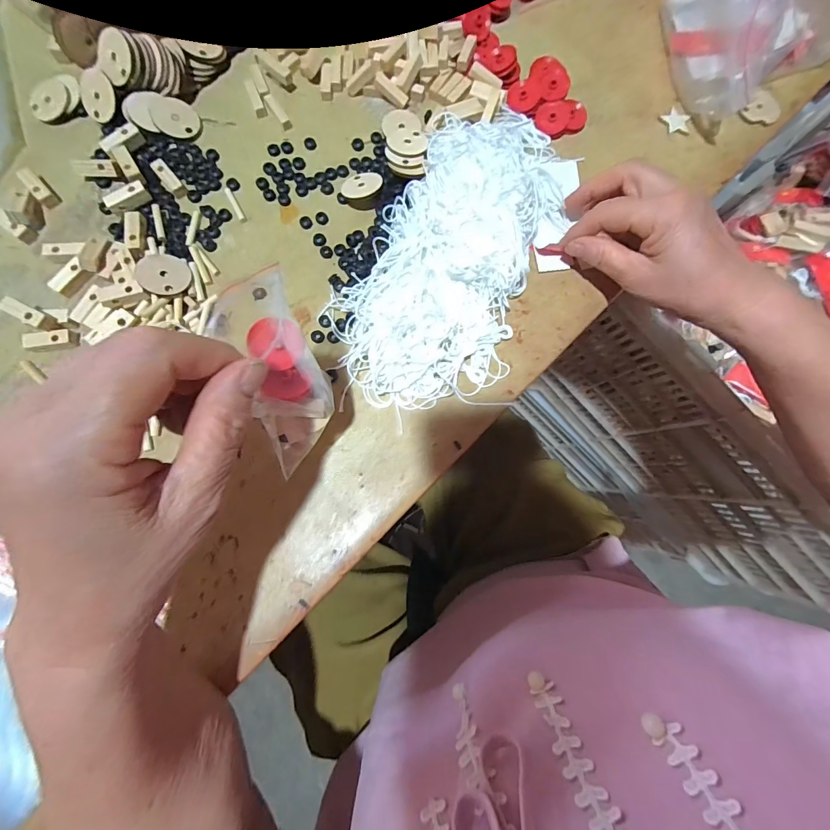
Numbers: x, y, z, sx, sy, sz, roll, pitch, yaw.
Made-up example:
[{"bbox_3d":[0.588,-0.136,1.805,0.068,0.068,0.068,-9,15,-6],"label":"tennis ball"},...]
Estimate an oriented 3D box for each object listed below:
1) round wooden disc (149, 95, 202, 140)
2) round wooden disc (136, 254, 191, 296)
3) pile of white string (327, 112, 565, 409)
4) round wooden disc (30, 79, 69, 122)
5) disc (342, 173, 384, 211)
[{"bbox_3d":[-0.196,-0.243,0.311,0.035,0.004,0.033,-1,85,-27],"label":"round wooden disc"},{"bbox_3d":[-0.187,-0.105,0.281,0.036,0.007,0.035,10,60,-17],"label":"round wooden disc"},{"bbox_3d":[0.038,-0.133,0.294,0.133,0.042,0.272,24,80,1],"label":"pile of white string"},{"bbox_3d":[-0.297,-0.255,0.306,0.033,0.005,0.033,30,80,2],"label":"round wooden disc"},{"bbox_3d":[-0.043,-0.186,0.313,0.033,0.011,0.031,1,81,-3],"label":"disc"}]

